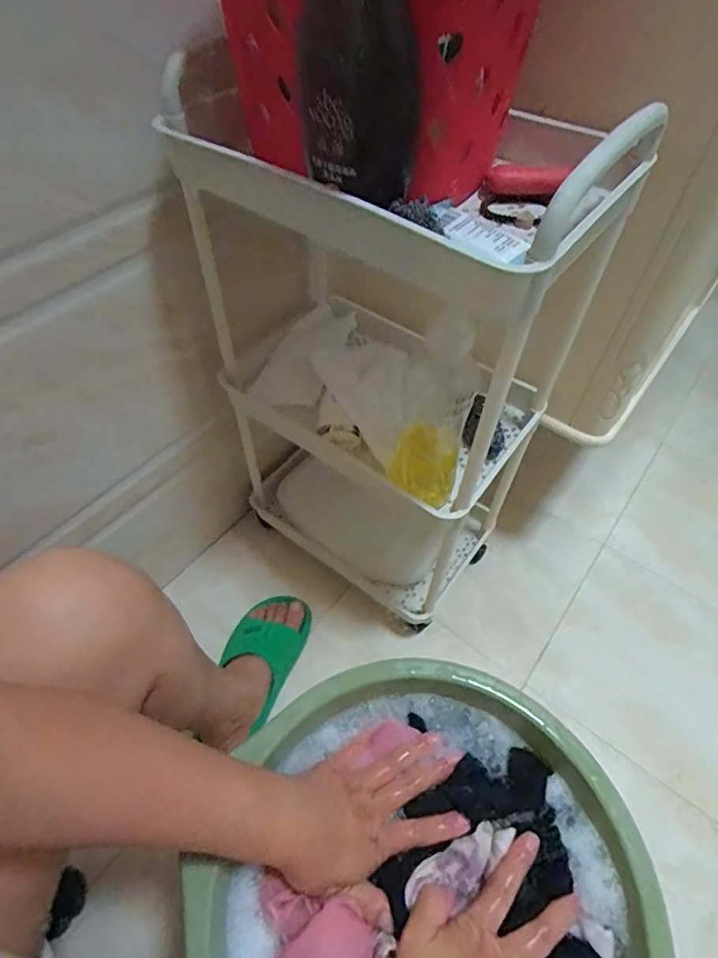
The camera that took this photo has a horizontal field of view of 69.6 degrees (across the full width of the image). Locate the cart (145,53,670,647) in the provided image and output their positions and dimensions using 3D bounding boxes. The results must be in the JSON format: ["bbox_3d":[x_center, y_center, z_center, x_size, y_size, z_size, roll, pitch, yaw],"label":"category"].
[{"bbox_3d":[0.033,-0.110,0.641,0.292,0.617,0.371,-37,62,-27],"label":"cart"}]

